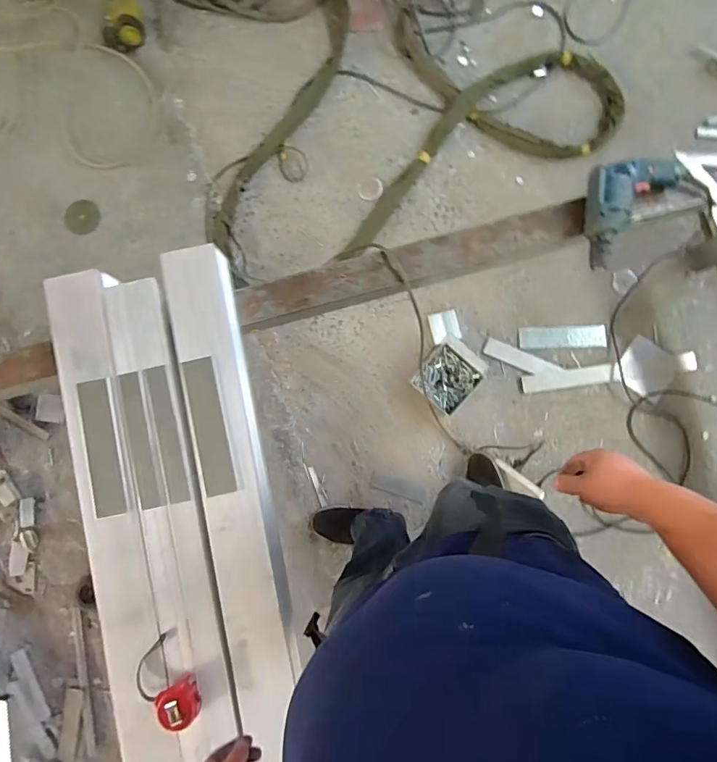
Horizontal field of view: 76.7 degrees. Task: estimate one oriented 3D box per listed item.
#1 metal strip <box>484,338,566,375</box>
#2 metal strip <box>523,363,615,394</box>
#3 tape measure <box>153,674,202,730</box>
[{"bbox_3d":[0.489,-0.063,1.354,0.229,0.011,0.053,25,87,4],"label":"metal strip"},{"bbox_3d":[0.607,-0.005,1.315,0.256,0.005,0.054,-8,87,4],"label":"metal strip"},{"bbox_3d":[-0.292,0.533,0.747,0.071,0.043,0.066,-26,85,0],"label":"tape measure"}]

